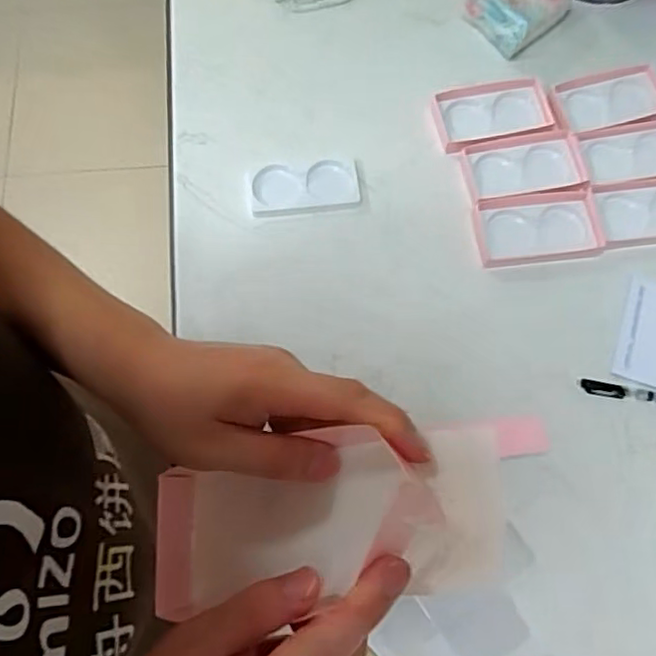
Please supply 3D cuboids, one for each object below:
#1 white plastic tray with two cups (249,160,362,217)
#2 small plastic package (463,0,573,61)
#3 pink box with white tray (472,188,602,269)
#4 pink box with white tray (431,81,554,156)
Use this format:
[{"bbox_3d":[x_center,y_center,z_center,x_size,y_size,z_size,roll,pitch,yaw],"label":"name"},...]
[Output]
[{"bbox_3d":[-0.028,-0.176,0.771,0.136,0.016,0.063,-5,70,-3],"label":"white plastic tray with two cups"},{"bbox_3d":[0.258,-0.448,0.850,0.129,0.053,0.108,-41,76,-14],"label":"small plastic package"},{"bbox_3d":[0.259,-0.122,0.762,0.151,0.017,0.090,-5,70,-3],"label":"pink box with white tray"},{"bbox_3d":[0.215,-0.283,0.812,0.148,0.018,0.082,-15,71,-6],"label":"pink box with white tray"}]

